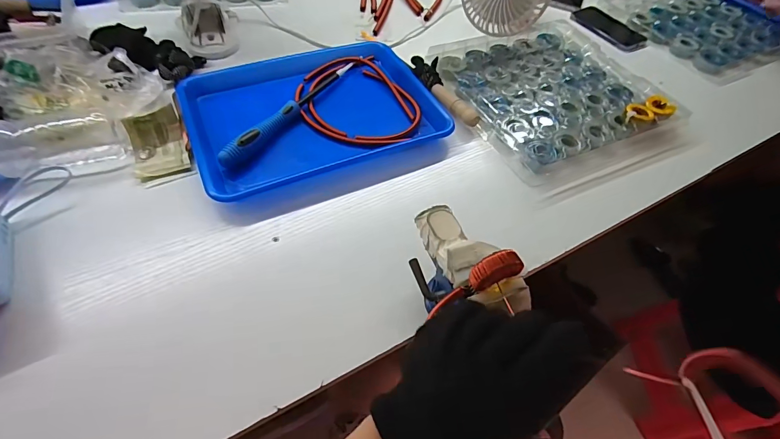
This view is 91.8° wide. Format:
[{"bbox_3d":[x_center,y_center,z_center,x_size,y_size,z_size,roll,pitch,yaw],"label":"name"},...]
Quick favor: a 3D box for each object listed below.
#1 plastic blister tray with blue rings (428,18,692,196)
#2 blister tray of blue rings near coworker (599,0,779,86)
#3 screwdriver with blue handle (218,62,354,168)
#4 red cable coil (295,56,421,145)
[{"bbox_3d":[0.257,-0.207,0.602,0.300,0.029,0.313,-20,58,-17],"label":"plastic blister tray with blue rings"},{"bbox_3d":[0.657,-0.426,0.816,0.311,0.028,0.326,-20,59,-19],"label":"blister tray of blue rings near coworker"},{"bbox_3d":[-0.136,-0.159,0.532,0.023,0.027,0.269,25,57,13],"label":"screwdriver with blue handle"},{"bbox_3d":[-0.053,-0.183,0.569,0.165,0.013,0.203,-19,58,-16],"label":"red cable coil"}]

